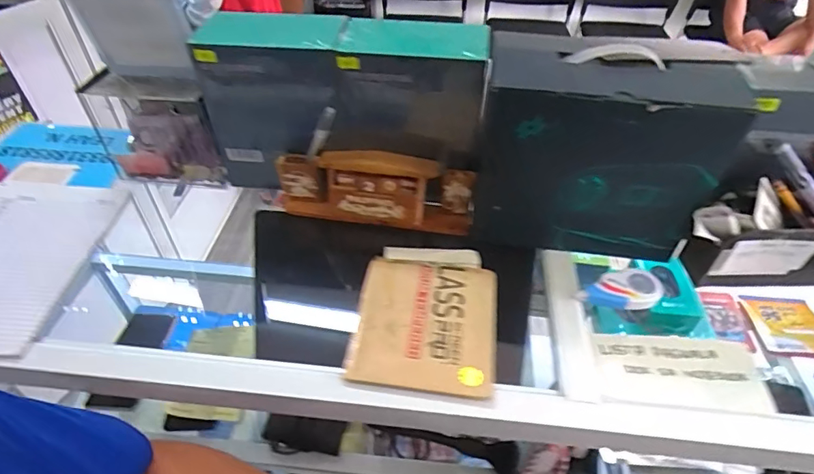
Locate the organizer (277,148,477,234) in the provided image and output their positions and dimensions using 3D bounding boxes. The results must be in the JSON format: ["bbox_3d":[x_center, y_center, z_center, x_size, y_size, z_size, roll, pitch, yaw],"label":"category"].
[{"bbox_3d":[-0.043,-0.066,0.612,0.236,0.086,0.067,6,44,7],"label":"organizer"}]

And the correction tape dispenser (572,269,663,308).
[{"bbox_3d":[0.232,0.059,0.530,0.093,0.015,0.044,-6,43,-6],"label":"correction tape dispenser"}]

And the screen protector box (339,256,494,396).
[{"bbox_3d":[0.020,0.089,0.504,0.140,0.018,0.157,5,43,5],"label":"screen protector box"}]

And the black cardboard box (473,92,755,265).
[{"bbox_3d":[0.198,-0.062,0.519,0.236,0.191,0.039,8,44,9],"label":"black cardboard box"}]

